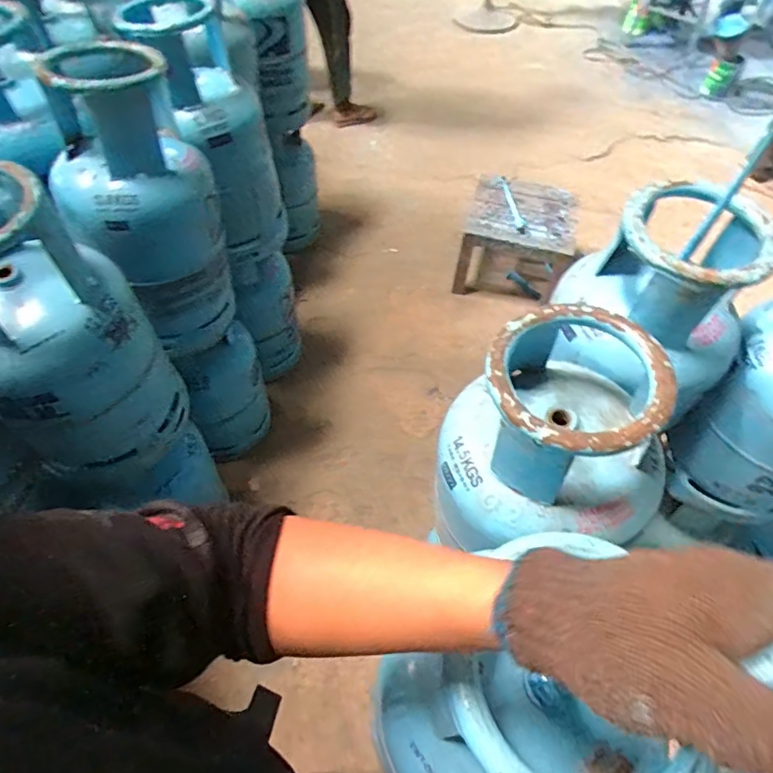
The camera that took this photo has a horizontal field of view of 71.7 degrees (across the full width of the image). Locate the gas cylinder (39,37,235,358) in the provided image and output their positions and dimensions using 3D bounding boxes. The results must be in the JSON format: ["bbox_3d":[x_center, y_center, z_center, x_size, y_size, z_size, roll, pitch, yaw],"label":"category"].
[{"bbox_3d":[-0.486,-0.334,1.106,0.266,0.563,0.286,-22,58,-17],"label":"gas cylinder"}]

